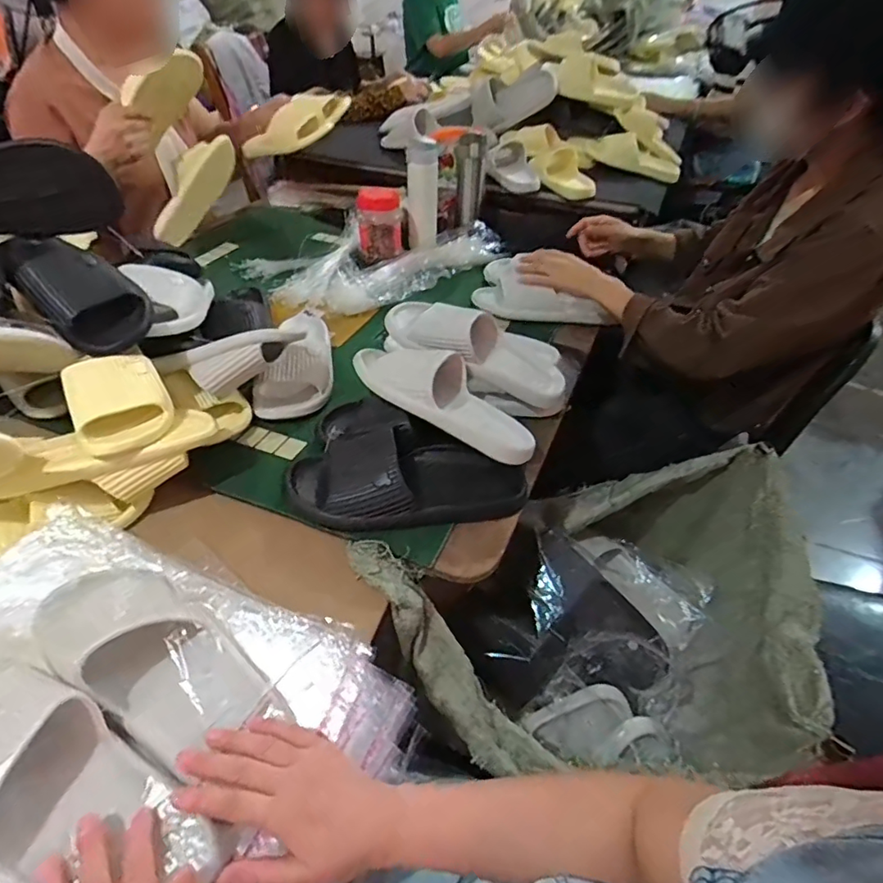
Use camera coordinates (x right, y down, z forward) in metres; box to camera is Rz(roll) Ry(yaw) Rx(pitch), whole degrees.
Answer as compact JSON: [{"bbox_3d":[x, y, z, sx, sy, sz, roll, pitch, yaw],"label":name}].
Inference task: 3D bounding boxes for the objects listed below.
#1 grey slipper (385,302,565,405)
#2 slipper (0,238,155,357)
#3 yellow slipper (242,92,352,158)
[{"bbox_3d":[0.058,-0.142,0.799,0.274,0.081,0.099,25,43,-8],"label":"grey slipper"},{"bbox_3d":[-0.458,-0.205,0.680,0.231,0.064,0.106,41,54,18],"label":"slipper"},{"bbox_3d":[-0.357,-0.754,1.307,0.277,0.088,0.094,-18,40,16],"label":"yellow slipper"}]

